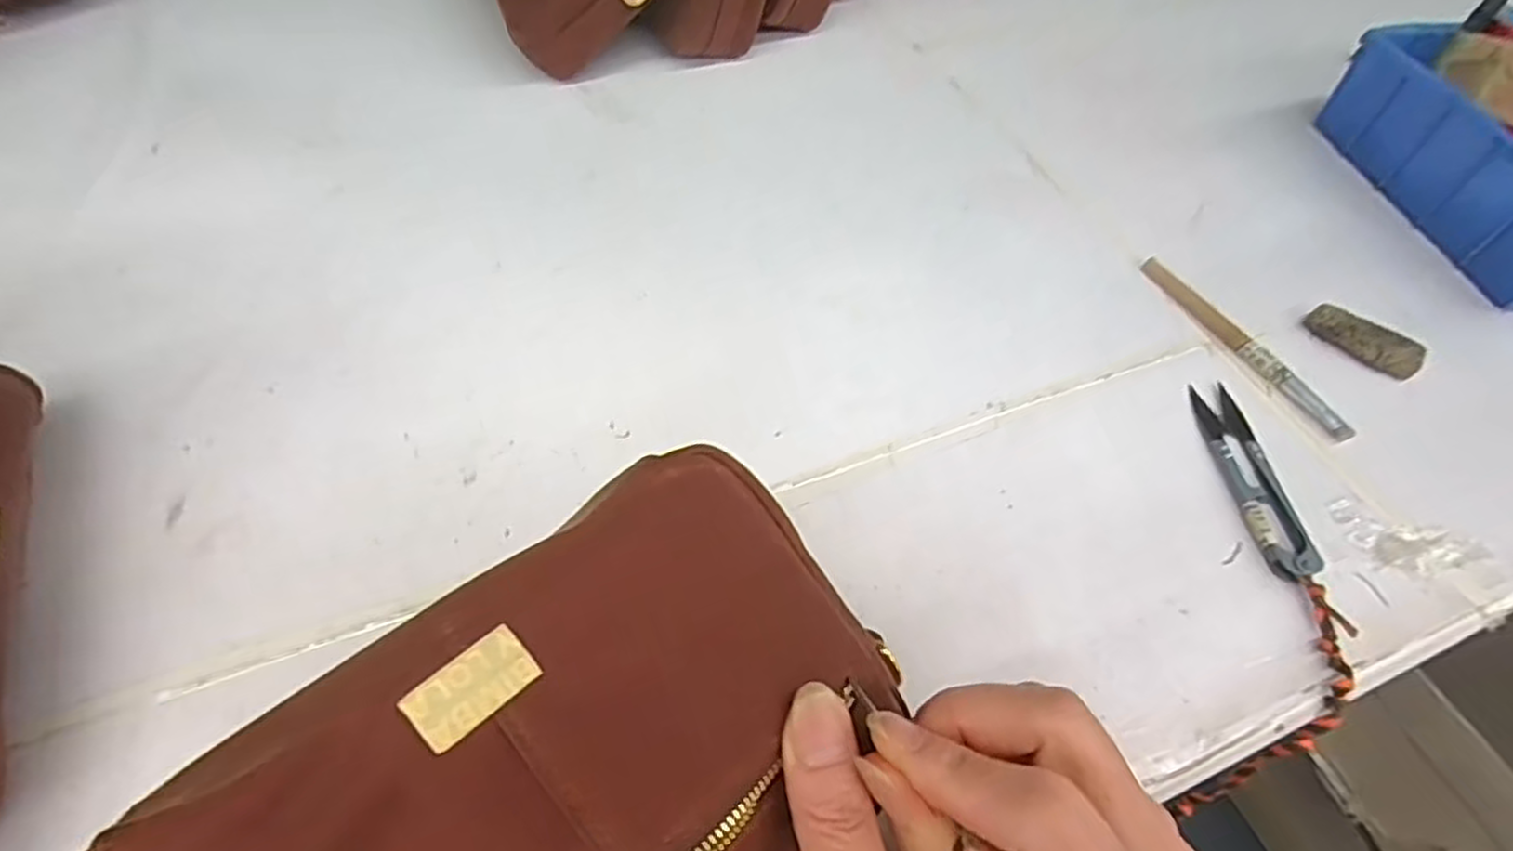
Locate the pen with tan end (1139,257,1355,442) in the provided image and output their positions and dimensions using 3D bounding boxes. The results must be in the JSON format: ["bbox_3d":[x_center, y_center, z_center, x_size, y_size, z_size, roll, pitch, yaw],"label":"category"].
[{"bbox_3d":[0.243,-0.043,0.374,0.010,0.007,0.127,-21,58,-18],"label":"pen with tan end"}]

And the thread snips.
[{"bbox_3d":[0.221,0.021,0.332,0.022,0.008,0.100,3,54,-1],"label":"thread snips"}]

